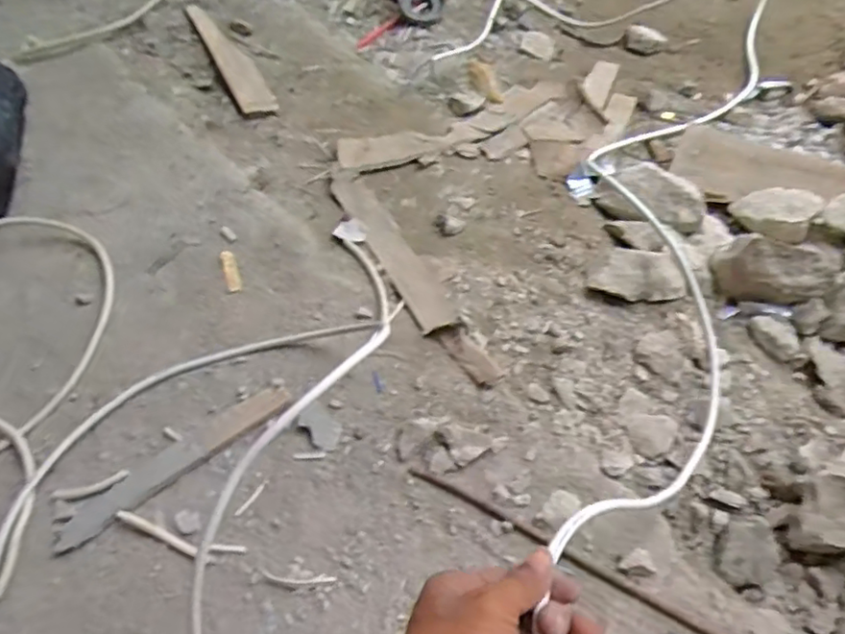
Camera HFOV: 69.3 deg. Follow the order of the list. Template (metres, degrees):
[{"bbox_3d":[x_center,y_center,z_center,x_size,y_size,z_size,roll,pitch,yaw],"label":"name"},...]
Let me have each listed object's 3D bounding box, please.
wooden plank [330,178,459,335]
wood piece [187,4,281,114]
[{"bbox_3d":[-0.041,-0.089,0.787,0.050,0.009,0.280,-22,57,-17],"label":"wooden plank"},{"bbox_3d":[-0.314,-0.425,1.000,0.055,0.011,0.290,-25,62,-13],"label":"wood piece"}]

